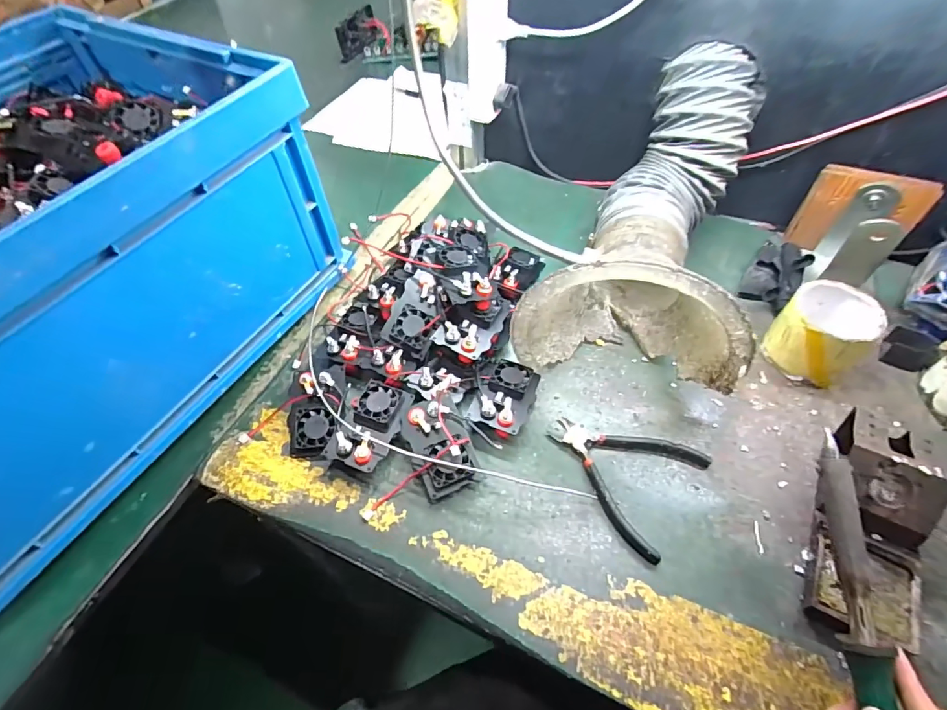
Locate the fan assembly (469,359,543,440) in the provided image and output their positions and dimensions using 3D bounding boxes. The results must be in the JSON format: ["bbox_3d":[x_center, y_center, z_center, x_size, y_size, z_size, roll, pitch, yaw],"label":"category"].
[{"bbox_3d":[0.032,0.039,0.504,0.064,0.027,0.090,11,54,10],"label":"fan assembly"}]

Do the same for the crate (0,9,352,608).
[{"bbox_3d":[-0.448,-0.082,0.460,0.388,0.247,0.518,25,58,19],"label":"crate"}]

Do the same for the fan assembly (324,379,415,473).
[{"bbox_3d":[-0.100,0.072,0.483,0.054,0.028,0.087,16,55,13],"label":"fan assembly"}]

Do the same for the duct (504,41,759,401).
[{"bbox_3d":[0.202,-0.154,0.512,0.200,0.200,0.378,19,77,12],"label":"duct"}]

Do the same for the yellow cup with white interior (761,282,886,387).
[{"bbox_3d":[0.369,-0.026,0.512,0.094,0.075,0.080,-32,58,-20],"label":"yellow cup with white interior"}]

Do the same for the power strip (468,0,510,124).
[{"bbox_3d":[0.019,-0.396,0.623,0.048,0.175,0.045,5,53,6],"label":"power strip"}]

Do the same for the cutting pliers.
[{"bbox_3d":[0.139,0.105,0.464,0.135,0.014,0.115,33,61,24],"label":"cutting pliers"}]

